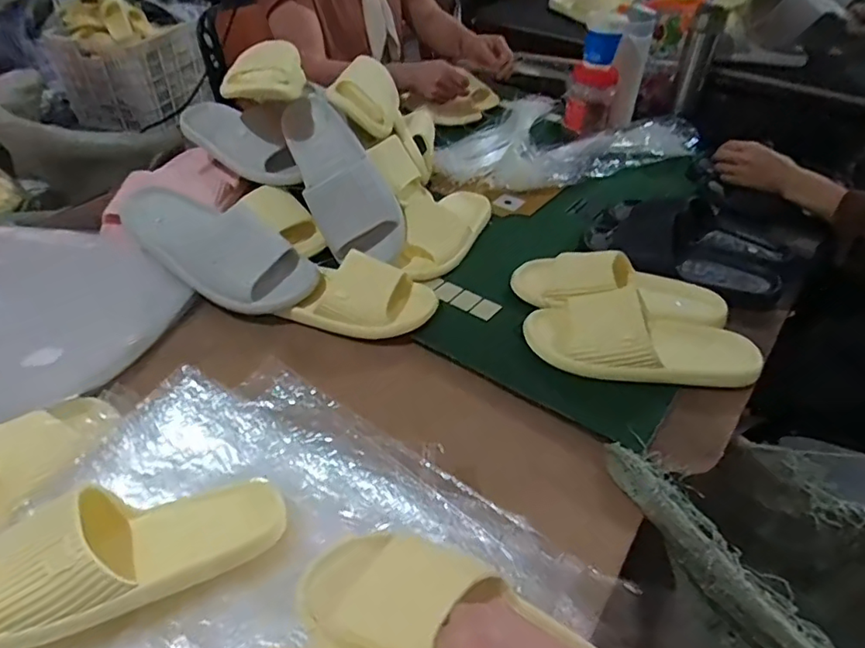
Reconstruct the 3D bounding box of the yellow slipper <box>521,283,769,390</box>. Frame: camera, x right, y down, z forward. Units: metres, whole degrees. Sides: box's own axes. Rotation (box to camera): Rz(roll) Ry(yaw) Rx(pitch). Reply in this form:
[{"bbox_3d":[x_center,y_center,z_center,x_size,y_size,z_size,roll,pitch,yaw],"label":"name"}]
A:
[{"bbox_3d":[0.244,0.014,0.659,0.258,0.064,0.100,4,42,3],"label":"yellow slipper"}]

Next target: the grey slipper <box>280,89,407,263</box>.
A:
[{"bbox_3d":[-0.129,-0.204,0.799,0.111,0.067,0.265,-23,75,-24],"label":"grey slipper"}]

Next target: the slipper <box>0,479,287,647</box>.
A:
[{"bbox_3d":[-0.237,0.174,0.444,0.249,0.065,0.101,-8,42,-29],"label":"slipper"}]

